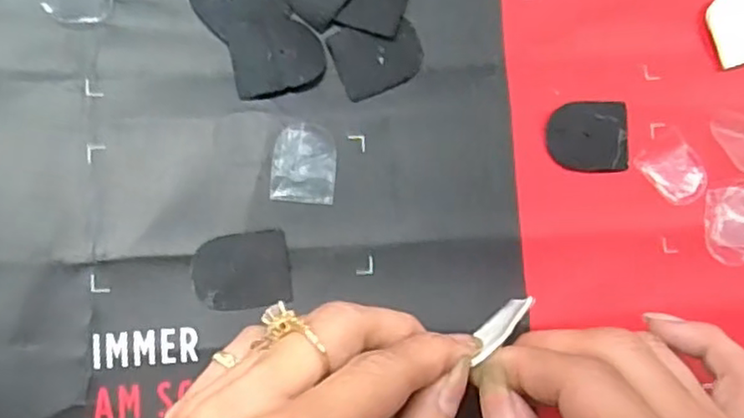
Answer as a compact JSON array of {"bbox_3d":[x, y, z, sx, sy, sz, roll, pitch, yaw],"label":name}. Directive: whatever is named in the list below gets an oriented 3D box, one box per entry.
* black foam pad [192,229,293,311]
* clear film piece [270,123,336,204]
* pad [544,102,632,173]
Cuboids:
[{"bbox_3d":[-0.047,0.022,0.242,0.034,0.004,0.027,-6,87,-9],"label":"black foam pad"},{"bbox_3d":[-0.025,-0.017,0.248,0.023,0.004,0.029,5,85,-8],"label":"clear film piece"},{"bbox_3d":[0.086,-0.029,0.264,0.034,0.004,0.028,0,86,-8],"label":"pad"}]

